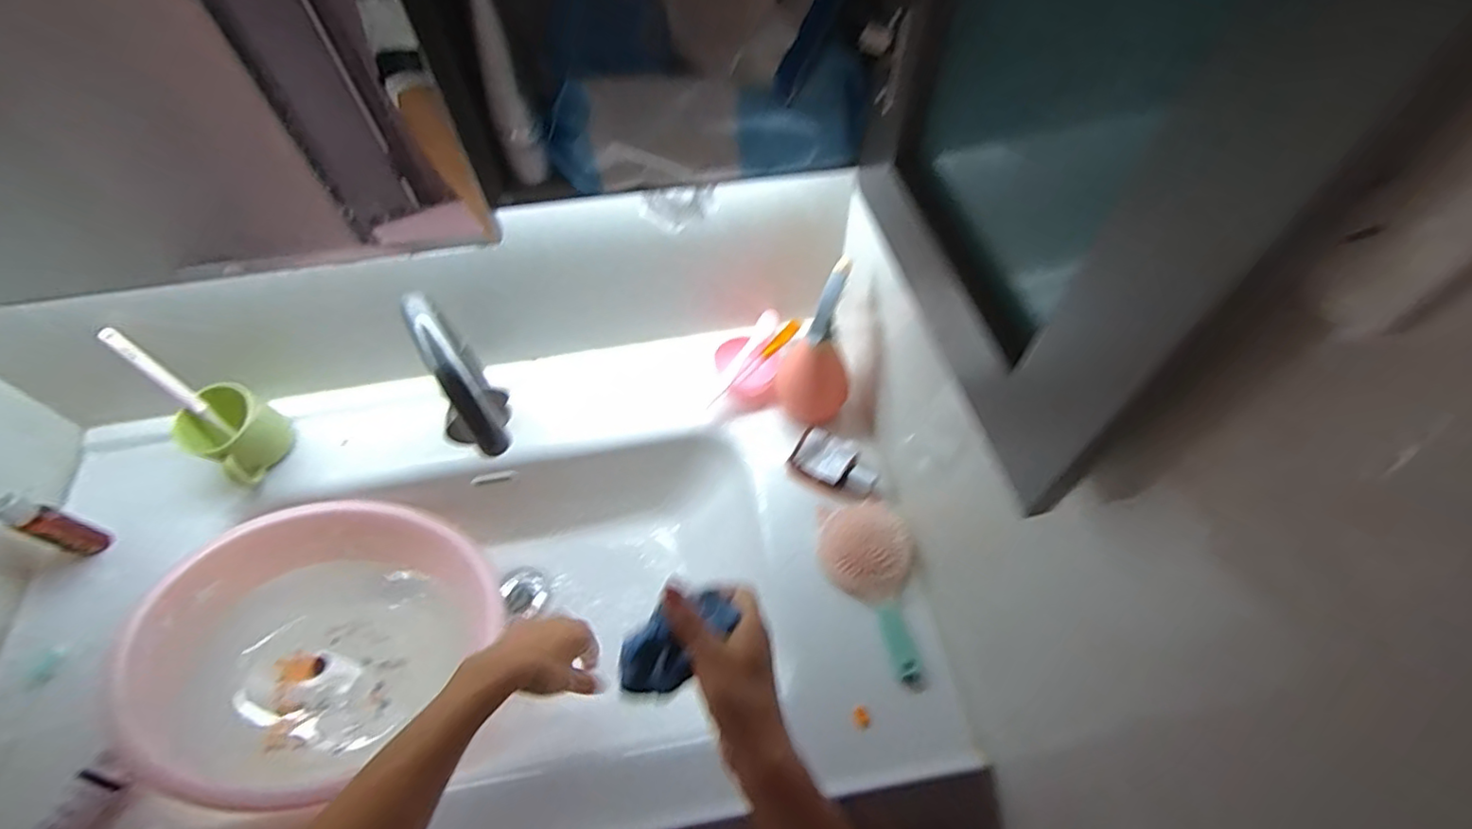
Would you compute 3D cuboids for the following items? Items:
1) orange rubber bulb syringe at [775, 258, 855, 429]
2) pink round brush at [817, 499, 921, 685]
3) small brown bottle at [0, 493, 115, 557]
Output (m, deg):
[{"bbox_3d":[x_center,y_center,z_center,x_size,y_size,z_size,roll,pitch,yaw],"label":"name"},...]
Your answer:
[{"bbox_3d":[0.083,-0.072,0.656,0.075,0.150,0.079,-2,55,0],"label":"orange rubber bulb syringe"},{"bbox_3d":[0.137,0.164,0.610,0.086,0.032,0.175,-7,55,-4],"label":"pink round brush"},{"bbox_3d":[-0.727,0.120,0.664,0.028,0.099,0.029,-3,51,30],"label":"small brown bottle"}]

